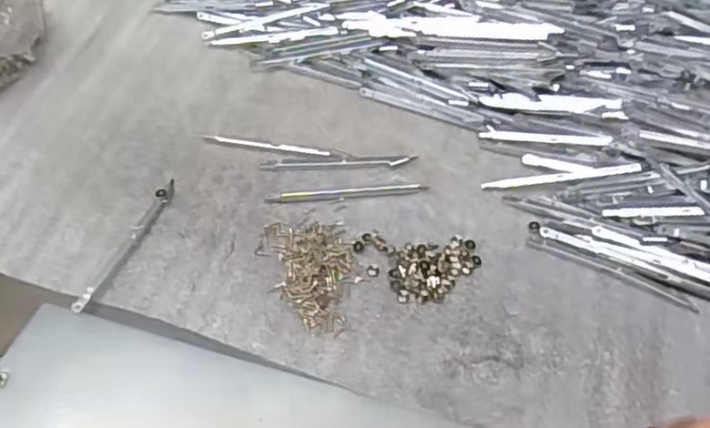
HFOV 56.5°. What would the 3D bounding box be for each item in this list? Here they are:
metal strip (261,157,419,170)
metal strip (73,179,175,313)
[{"bbox_3d":[-0.009,-0.032,0.398,0.092,0.004,0.008,-2,57,-5],"label":"metal strip"},{"bbox_3d":[-0.124,0.015,0.361,0.008,0.005,0.091,22,59,11],"label":"metal strip"}]

